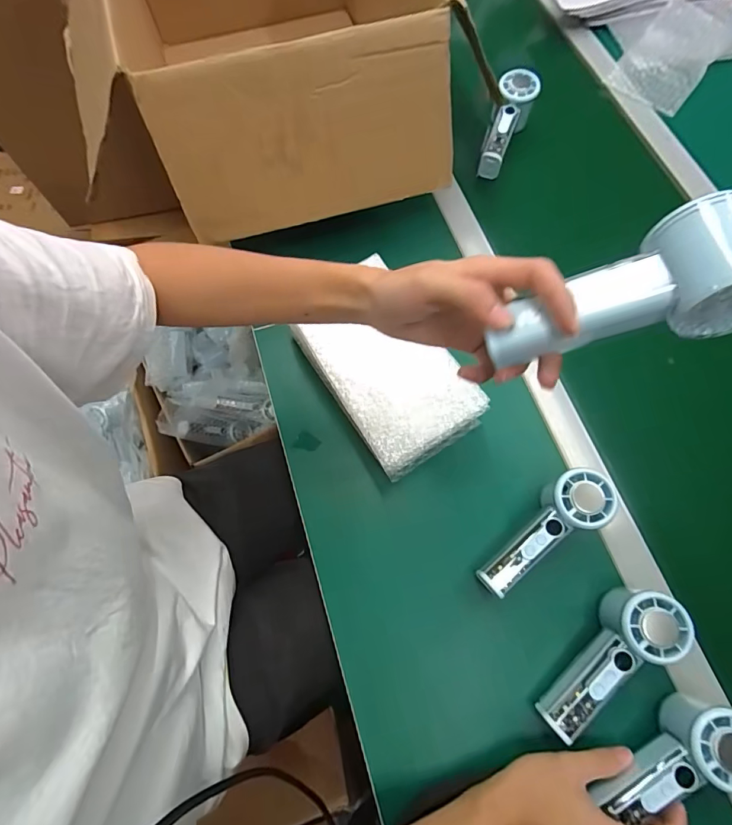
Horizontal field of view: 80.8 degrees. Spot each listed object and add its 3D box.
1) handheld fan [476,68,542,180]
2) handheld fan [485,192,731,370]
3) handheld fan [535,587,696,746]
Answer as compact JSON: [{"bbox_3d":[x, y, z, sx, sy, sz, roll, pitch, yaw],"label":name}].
[{"bbox_3d":[0.204,-0.421,0.632,0.055,0.071,0.158,22,71,8],"label":"handheld fan"},{"bbox_3d":[0.147,-0.066,0.252,0.147,0.051,0.056,-17,68,22],"label":"handheld fan"},{"bbox_3d":[0.218,0.225,0.386,0.149,0.054,0.052,-40,75,-13],"label":"handheld fan"}]

